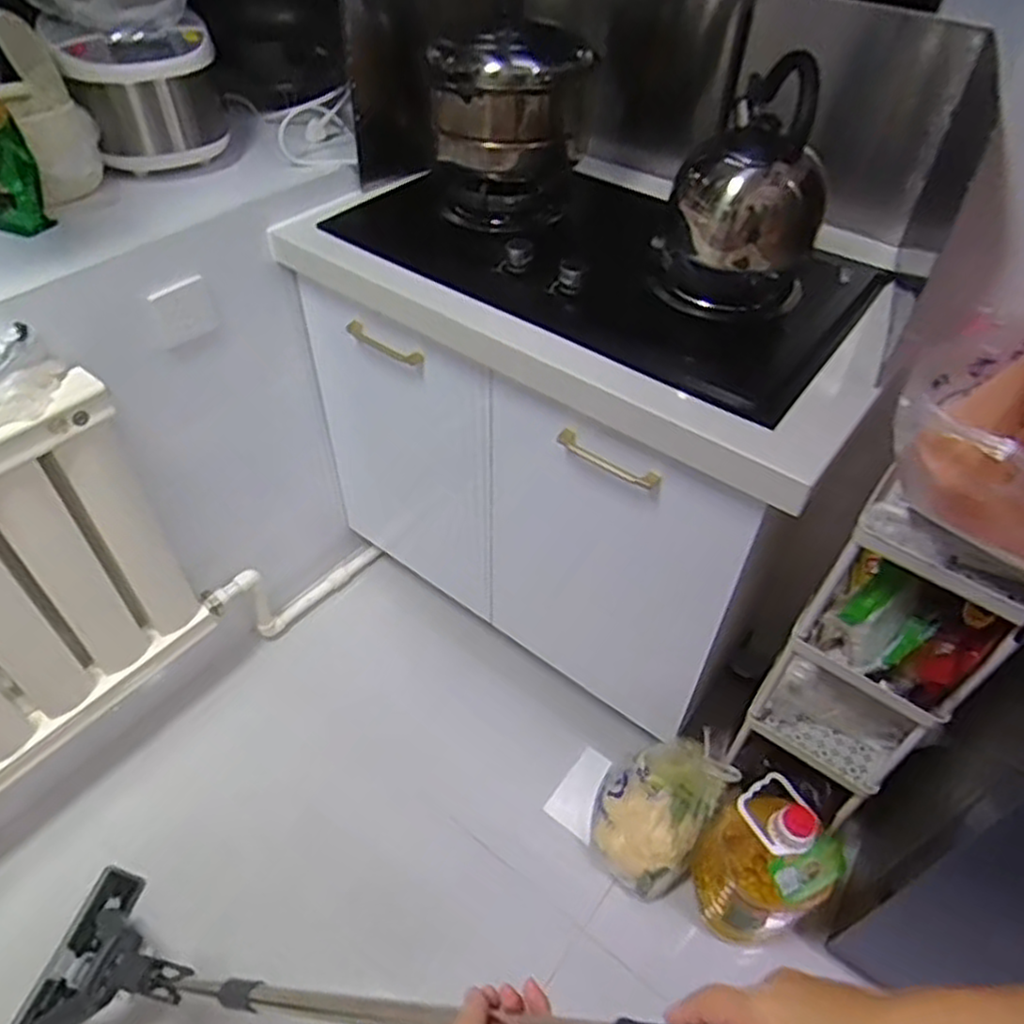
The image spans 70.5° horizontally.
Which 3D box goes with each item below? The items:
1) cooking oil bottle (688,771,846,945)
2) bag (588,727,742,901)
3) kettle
[{"bbox_3d":[0.363,0.534,1.083,0.170,0.300,0.137,37,56,27],"label":"cooking oil bottle"},{"bbox_3d":[0.252,0.495,1.231,0.212,0.127,0.266,30,54,23],"label":"bag"},{"bbox_3d":[0.315,-0.443,0.923,0.182,0.253,0.186,16,49,12],"label":"kettle"}]

